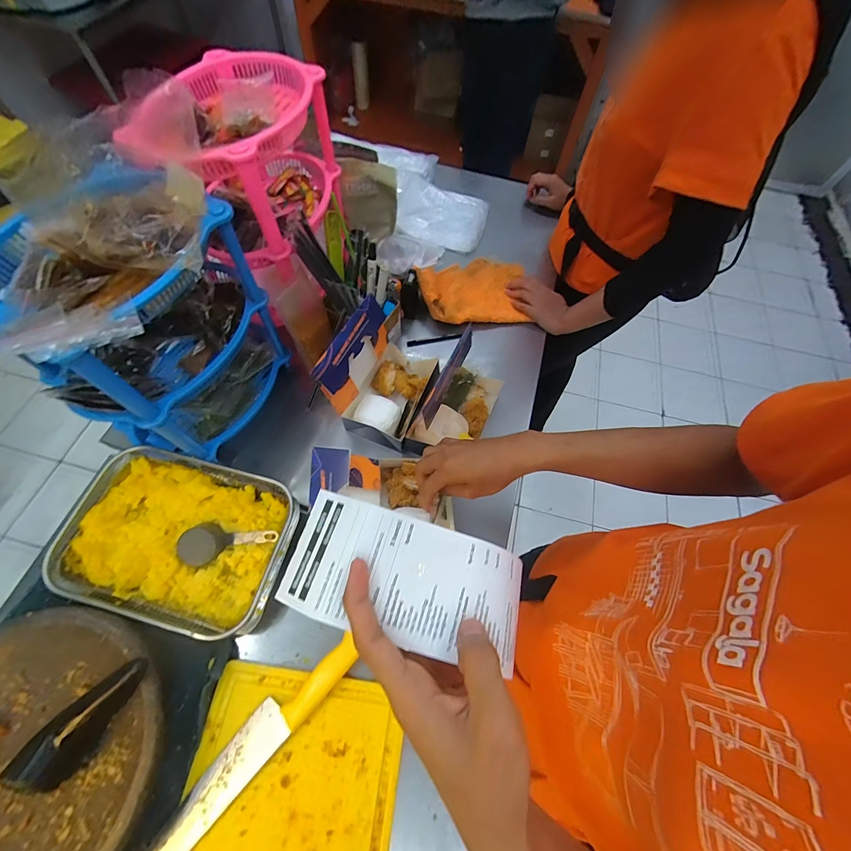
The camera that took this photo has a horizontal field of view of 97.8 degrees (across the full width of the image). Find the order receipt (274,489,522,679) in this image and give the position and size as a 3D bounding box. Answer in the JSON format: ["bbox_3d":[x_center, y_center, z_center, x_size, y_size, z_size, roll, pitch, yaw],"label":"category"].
[{"bbox_3d":[-0.011,0.103,0.251,0.161,0.030,0.076,16,63,0],"label":"order receipt"}]

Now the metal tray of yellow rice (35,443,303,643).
[{"bbox_3d":[-0.352,0.162,0.539,0.295,0.048,0.210,15,63,4],"label":"metal tray of yellow rice"}]

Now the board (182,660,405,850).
[{"bbox_3d":[-0.166,0.487,0.422,0.244,0.016,0.348,9,63,0],"label":"board"}]

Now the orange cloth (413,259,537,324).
[{"bbox_3d":[0.105,-0.304,0.804,0.243,0.050,0.187,-2,63,-5],"label":"orange cloth"}]

